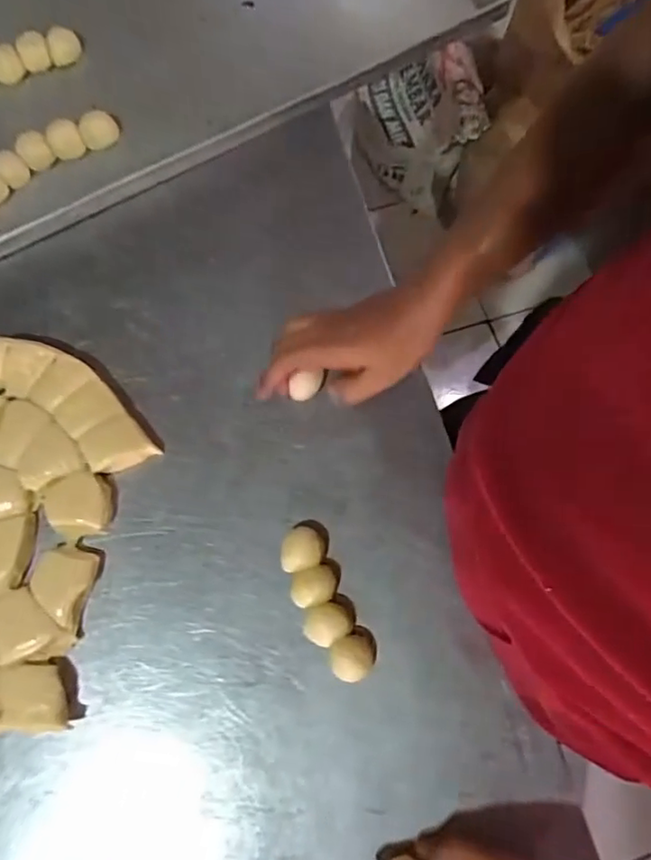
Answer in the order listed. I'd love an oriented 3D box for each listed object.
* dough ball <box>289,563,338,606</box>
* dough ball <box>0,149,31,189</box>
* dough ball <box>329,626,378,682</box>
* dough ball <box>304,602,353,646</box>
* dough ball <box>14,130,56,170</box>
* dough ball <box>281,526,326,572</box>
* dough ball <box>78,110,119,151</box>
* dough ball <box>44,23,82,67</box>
[{"bbox_3d":[-0.010,0.129,0.494,0.039,0.021,0.029,-18,76,-6],"label":"dough ball"},{"bbox_3d":[-0.319,-0.264,0.603,0.028,0.029,0.028,0,75,-1],"label":"dough ball"},{"bbox_3d":[0.023,0.181,0.480,0.042,0.023,0.031,-39,79,-10],"label":"dough ball"},{"bbox_3d":[0.001,0.159,0.489,0.038,0.021,0.033,-30,78,-9],"label":"dough ball"},{"bbox_3d":[-0.298,-0.285,0.608,0.032,0.028,0.028,-31,78,-9],"label":"dough ball"},{"bbox_3d":[-0.020,0.100,0.501,0.038,0.022,0.034,-18,76,-6],"label":"dough ball"},{"bbox_3d":[-0.235,-0.311,0.616,0.038,0.028,0.031,-27,77,-8],"label":"dough ball"},{"bbox_3d":[-0.286,-0.421,0.645,0.034,0.024,0.029,-26,77,-8],"label":"dough ball"}]

